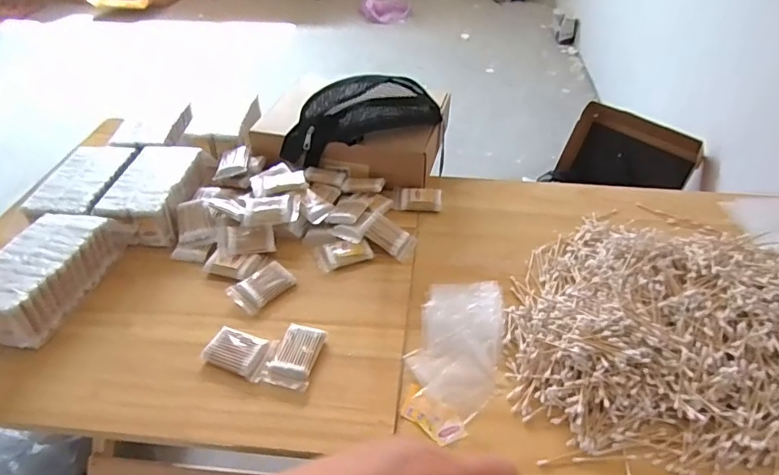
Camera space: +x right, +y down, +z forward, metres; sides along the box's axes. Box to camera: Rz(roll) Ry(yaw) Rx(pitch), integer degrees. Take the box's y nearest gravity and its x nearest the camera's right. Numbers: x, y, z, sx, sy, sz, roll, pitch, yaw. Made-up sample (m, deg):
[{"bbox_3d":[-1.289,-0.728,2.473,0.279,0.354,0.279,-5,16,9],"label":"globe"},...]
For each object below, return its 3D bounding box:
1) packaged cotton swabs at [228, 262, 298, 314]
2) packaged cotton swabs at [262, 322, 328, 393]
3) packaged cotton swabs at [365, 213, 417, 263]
[{"bbox_3d":[-0.195,0.075,0.774,0.056,0.019,0.090,34,57,30],"label":"packaged cotton swabs"},{"bbox_3d":[-0.125,0.157,0.674,0.059,0.011,0.092,10,48,12],"label":"packaged cotton swabs"},{"bbox_3d":[0.000,-0.001,0.840,0.086,0.013,0.057,33,62,0],"label":"packaged cotton swabs"}]

